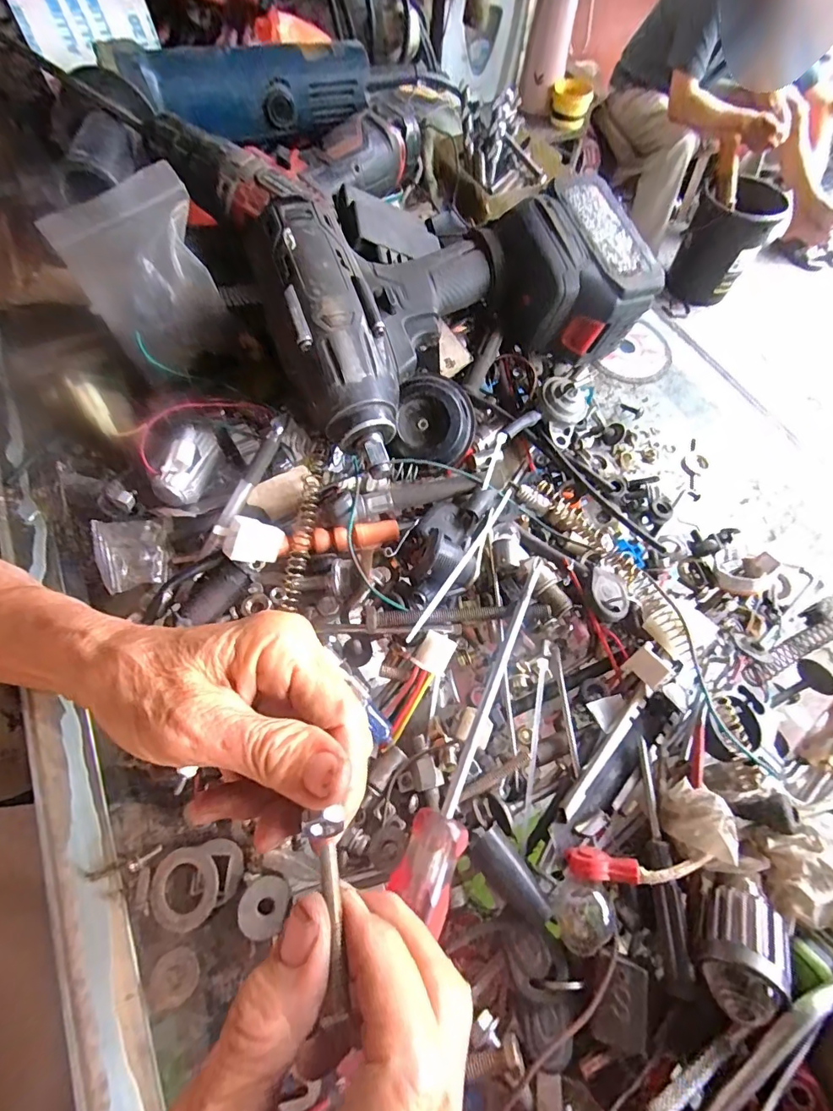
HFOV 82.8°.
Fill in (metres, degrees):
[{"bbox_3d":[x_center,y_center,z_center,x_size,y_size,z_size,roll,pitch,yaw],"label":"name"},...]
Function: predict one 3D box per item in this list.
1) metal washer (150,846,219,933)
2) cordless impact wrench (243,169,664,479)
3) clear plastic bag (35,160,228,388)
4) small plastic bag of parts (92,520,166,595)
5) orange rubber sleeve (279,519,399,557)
[{"bbox_3d":[-0.108,0.155,0.221,0.031,0.004,0.033,-19,66,-11],"label":"metal washer"},{"bbox_3d":[0.025,-0.179,0.330,0.270,0.089,0.160,-31,68,-16],"label":"cordless impact wrench"},{"bbox_3d":[-0.179,-0.190,0.317,0.083,0.071,0.122,-34,69,-17],"label":"clear plastic bag"},{"bbox_3d":[-0.175,-0.001,0.290,0.037,0.007,0.045,-8,71,-16],"label":"small plastic bag of parts"},{"bbox_3d":[-0.047,-0.011,0.295,0.072,0.011,0.014,-11,64,-7],"label":"orange rubber sleeve"}]

